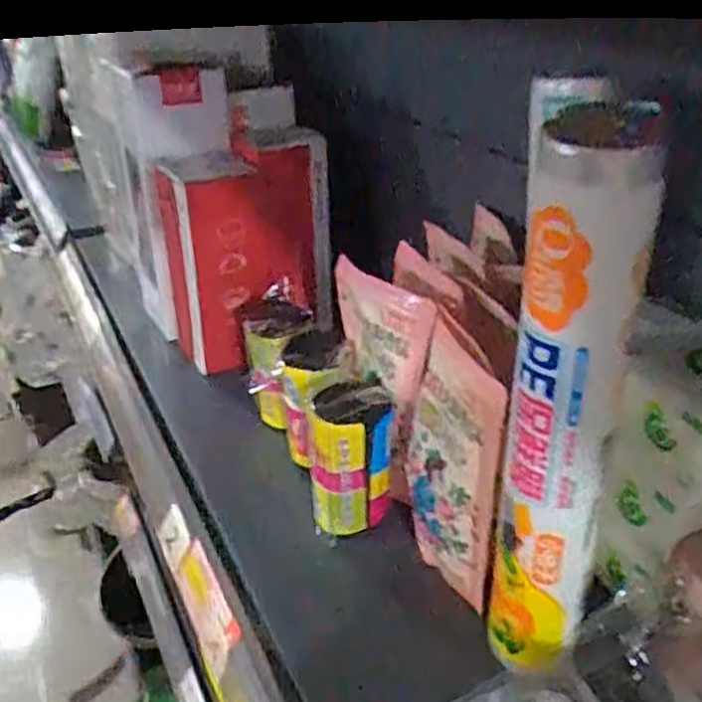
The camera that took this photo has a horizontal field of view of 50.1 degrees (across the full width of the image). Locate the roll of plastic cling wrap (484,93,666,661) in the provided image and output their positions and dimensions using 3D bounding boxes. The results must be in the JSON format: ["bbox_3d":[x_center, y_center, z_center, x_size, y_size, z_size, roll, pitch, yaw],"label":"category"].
[{"bbox_3d":[0.102,0.036,0.355,0.053,0.294,0.045,-11,31,-13],"label":"roll of plastic cling wrap"}]

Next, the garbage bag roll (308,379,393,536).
[{"bbox_3d":[0.001,0.073,0.532,0.055,0.099,0.059,-1,30,3],"label":"garbage bag roll"}]

